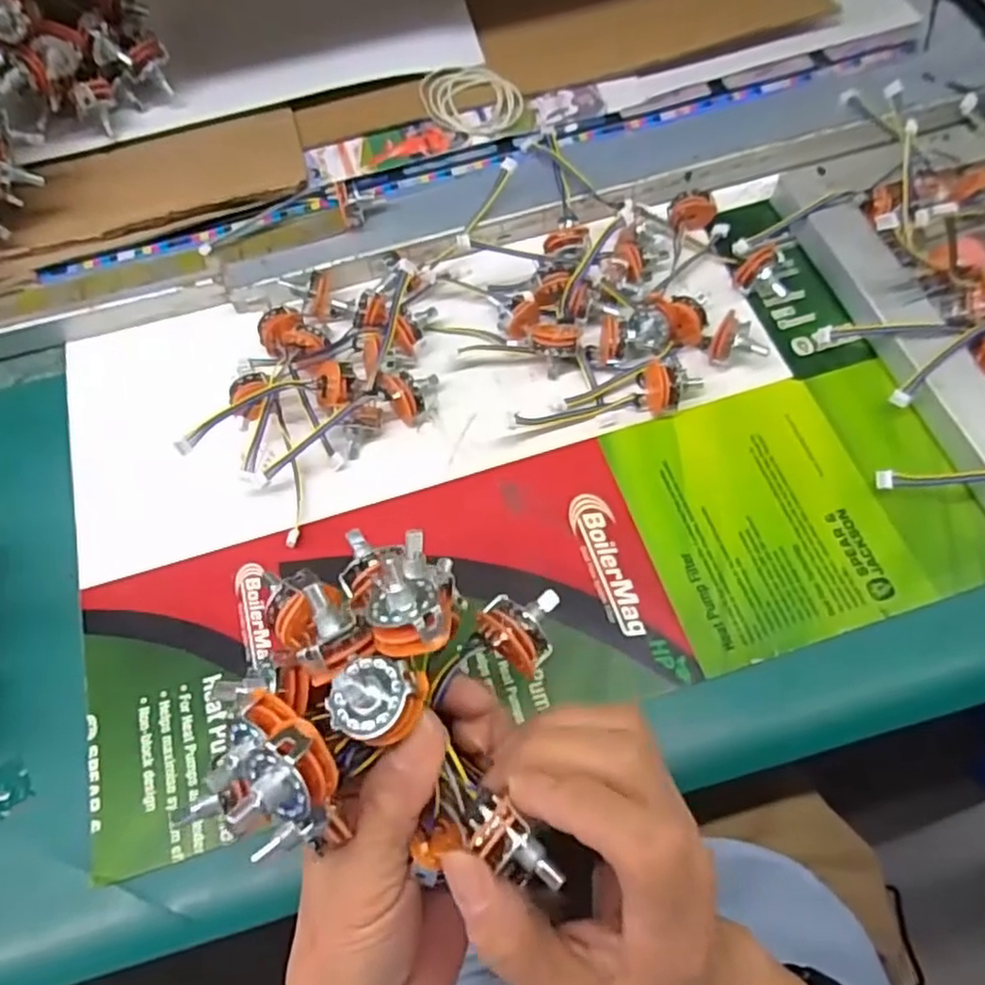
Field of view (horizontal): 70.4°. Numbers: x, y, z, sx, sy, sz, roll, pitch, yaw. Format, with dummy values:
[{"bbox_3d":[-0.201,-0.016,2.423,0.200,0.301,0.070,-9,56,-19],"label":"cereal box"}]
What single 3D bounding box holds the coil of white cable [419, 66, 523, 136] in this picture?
[{"bbox_3d":[-0.014,-0.254,0.452,0.063,0.008,0.053,-7,65,-1],"label":"coil of white cable"}]

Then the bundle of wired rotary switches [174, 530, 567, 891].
[{"bbox_3d":[-0.029,0.064,0.218,0.097,0.054,0.091,6,69,3],"label":"bundle of wired rotary switches"}]

